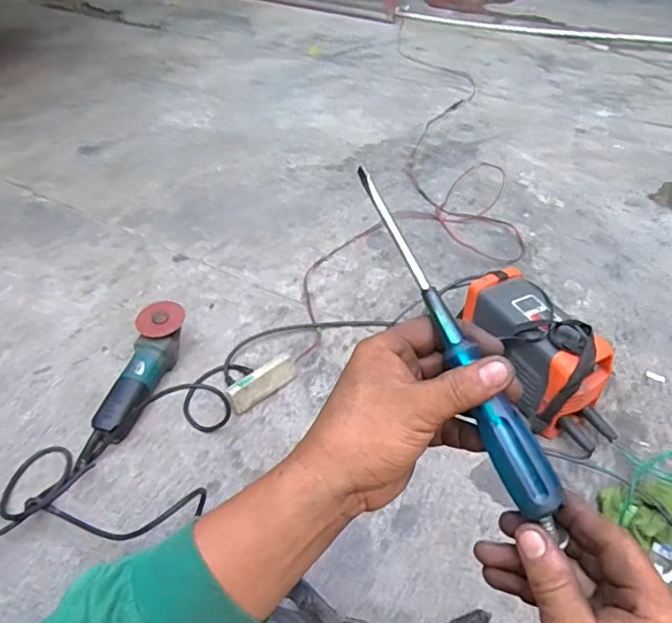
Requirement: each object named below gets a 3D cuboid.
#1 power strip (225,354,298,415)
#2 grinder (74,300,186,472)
[{"bbox_3d":[-0.131,0.128,0.942,0.134,0.055,0.026,-32,49,-31],"label":"power strip"},{"bbox_3d":[-0.355,0.124,0.928,0.080,0.080,0.331,9,54,11],"label":"grinder"}]

